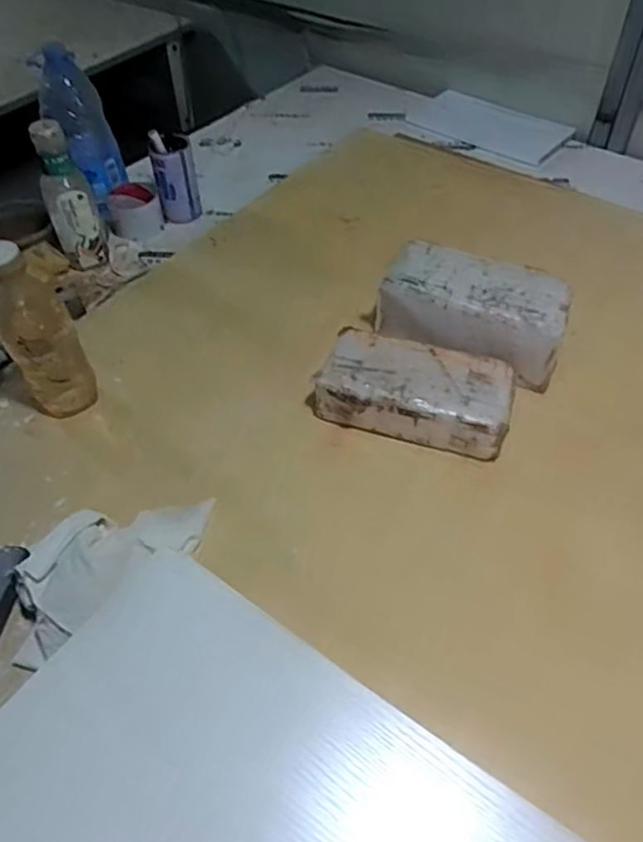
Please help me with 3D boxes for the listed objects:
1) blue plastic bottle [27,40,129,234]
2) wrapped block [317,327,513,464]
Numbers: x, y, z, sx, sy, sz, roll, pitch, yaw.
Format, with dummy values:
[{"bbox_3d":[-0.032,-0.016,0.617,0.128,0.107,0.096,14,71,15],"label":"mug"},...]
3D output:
[{"bbox_3d":[-0.348,-0.424,0.926,0.084,0.232,0.069,-35,36,-26],"label":"blue plastic bottle"},{"bbox_3d":[0.102,-0.031,0.700,0.210,0.066,0.109,14,50,12],"label":"wrapped block"}]

